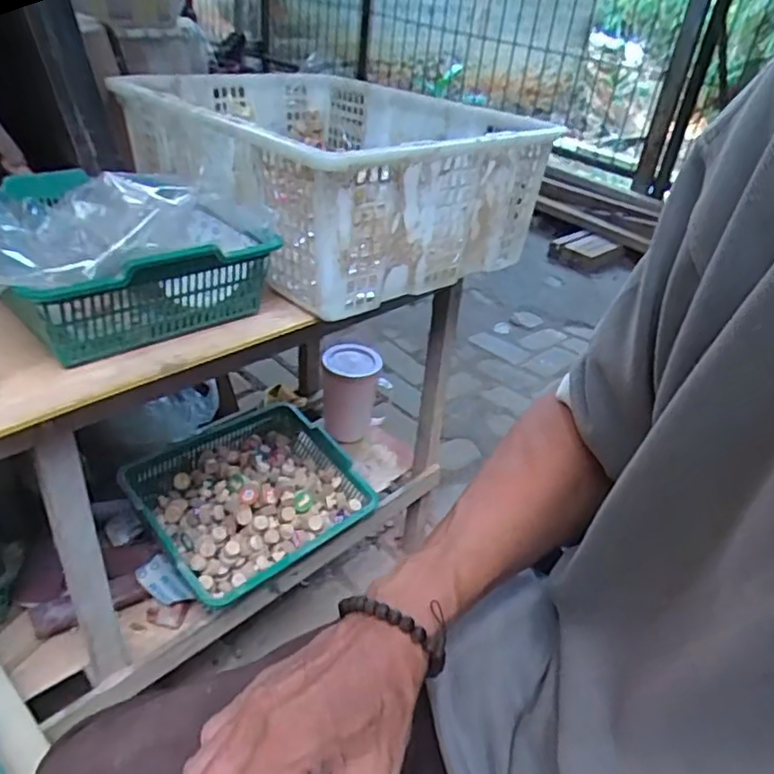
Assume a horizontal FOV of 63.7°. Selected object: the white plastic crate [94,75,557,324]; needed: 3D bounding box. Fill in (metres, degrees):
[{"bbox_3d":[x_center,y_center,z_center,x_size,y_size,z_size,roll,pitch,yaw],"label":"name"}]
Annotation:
[{"bbox_3d":[-0.071,-0.287,0.797,0.386,0.159,0.495,-21,43,-35],"label":"white plastic crate"}]

